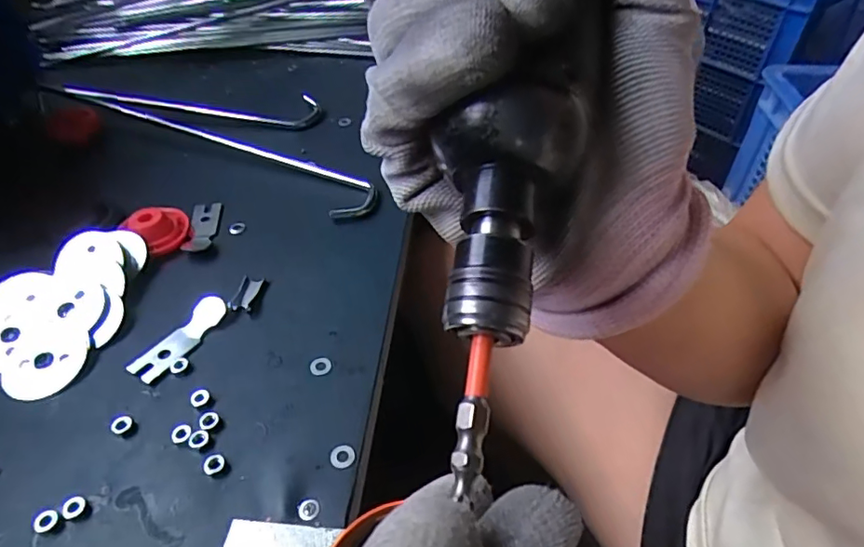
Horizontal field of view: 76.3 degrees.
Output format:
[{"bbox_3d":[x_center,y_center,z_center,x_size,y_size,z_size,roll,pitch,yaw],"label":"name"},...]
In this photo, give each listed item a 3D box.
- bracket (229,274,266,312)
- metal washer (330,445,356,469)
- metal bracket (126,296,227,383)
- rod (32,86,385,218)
[{"bbox_3d":[-0.120,0.012,0.359,0.016,0.004,0.031,3,43,3],"label":"bracket"},{"bbox_3d":[-0.045,0.093,0.278,0.012,0.004,0.012,-10,51,-5],"label":"metal washer"},{"bbox_3d":[-0.151,0.037,0.330,0.020,0.009,0.062,22,47,21],"label":"metal bracket"},{"bbox_3d":[-0.208,-0.111,0.469,0.356,0.013,0.047,19,43,14],"label":"rod"}]

